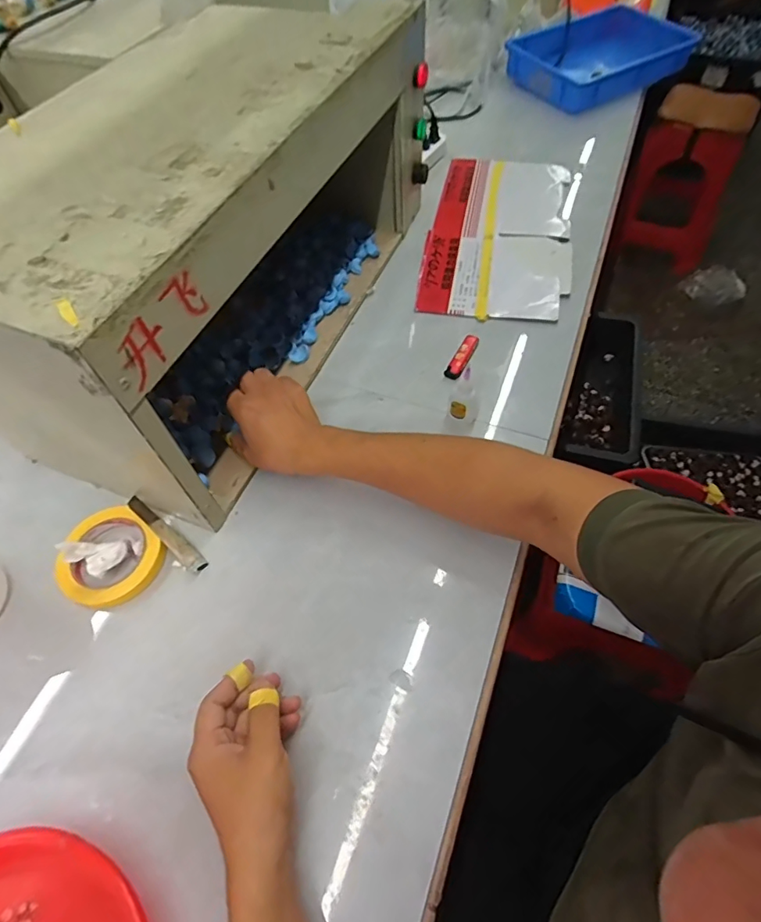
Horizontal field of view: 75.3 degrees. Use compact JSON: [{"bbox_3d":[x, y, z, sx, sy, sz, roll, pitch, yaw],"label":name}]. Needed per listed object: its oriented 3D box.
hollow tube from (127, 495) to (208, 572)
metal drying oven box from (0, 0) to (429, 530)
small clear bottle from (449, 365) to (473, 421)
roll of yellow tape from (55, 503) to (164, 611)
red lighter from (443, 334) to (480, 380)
[{"bbox_3d":[-0.235,0.077,0.540,0.118,0.017,0.019,37,67,22],"label":"hollow tube"},{"bbox_3d":[-0.200,-0.286,0.610,0.295,0.276,0.629,18,60,14],"label":"metal drying oven box"},{"bbox_3d":[0.099,-0.074,0.586,0.020,0.083,0.026,-37,63,-19],"label":"small clear bottle"},{"bbox_3d":[-0.290,0.102,0.526,0.106,0.016,0.101,-1,57,2],"label":"roll of yellow tape"},{"bbox_3d":[0.111,-0.141,0.669,0.023,0.014,0.081,21,61,16],"label":"red lighter"}]

